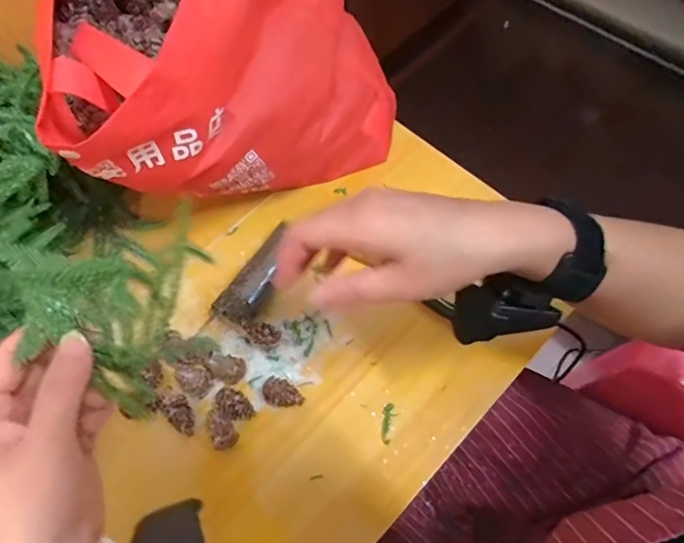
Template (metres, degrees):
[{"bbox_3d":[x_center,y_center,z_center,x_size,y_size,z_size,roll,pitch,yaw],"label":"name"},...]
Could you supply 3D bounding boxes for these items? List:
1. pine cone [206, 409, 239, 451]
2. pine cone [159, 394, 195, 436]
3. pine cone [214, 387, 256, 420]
[{"bbox_3d":[-0.098,0.129,0.397,0.020,0.019,0.033,-34,68,-12],"label":"pine cone"},{"bbox_3d":[-0.133,0.119,0.403,0.019,0.016,0.035,-39,69,-14],"label":"pine cone"},{"bbox_3d":[-0.090,0.110,0.405,0.033,0.022,0.020,37,72,17],"label":"pine cone"}]

